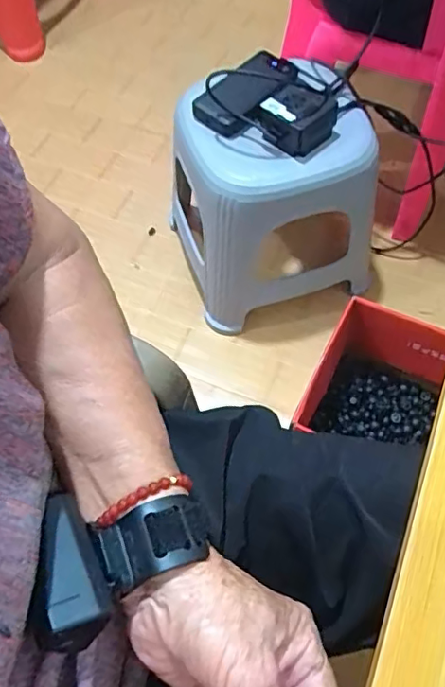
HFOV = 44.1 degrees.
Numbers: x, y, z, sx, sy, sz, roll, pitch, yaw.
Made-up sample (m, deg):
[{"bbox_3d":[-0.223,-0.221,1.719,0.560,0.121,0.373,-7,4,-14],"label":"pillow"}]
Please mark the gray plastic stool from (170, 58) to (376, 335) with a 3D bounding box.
[{"bbox_3d":[0.072,-0.232,0.869,0.274,0.330,0.254,-16,62,-7],"label":"gray plastic stool"}]

